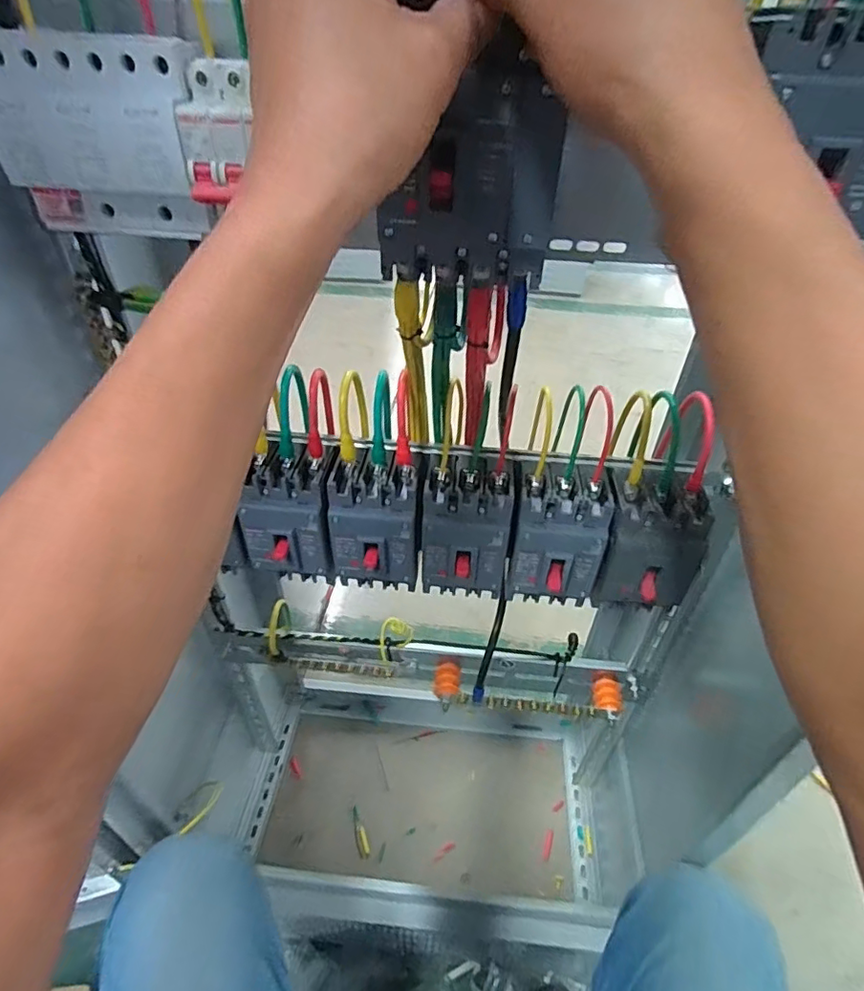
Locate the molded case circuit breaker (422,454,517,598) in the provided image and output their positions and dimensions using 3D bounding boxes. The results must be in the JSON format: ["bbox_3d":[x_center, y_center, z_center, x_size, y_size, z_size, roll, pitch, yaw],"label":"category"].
[{"bbox_3d":[0.030,0.030,0.491,0.077,0.112,0.069,7,41,5],"label":"molded case circuit breaker"}]

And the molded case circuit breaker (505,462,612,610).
[{"bbox_3d":[0.111,0.036,0.484,0.075,0.115,0.067,7,41,6],"label":"molded case circuit breaker"}]

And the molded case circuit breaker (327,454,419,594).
[{"bbox_3d":[-0.051,0.029,0.499,0.079,0.115,0.061,4,40,2],"label":"molded case circuit breaker"}]

